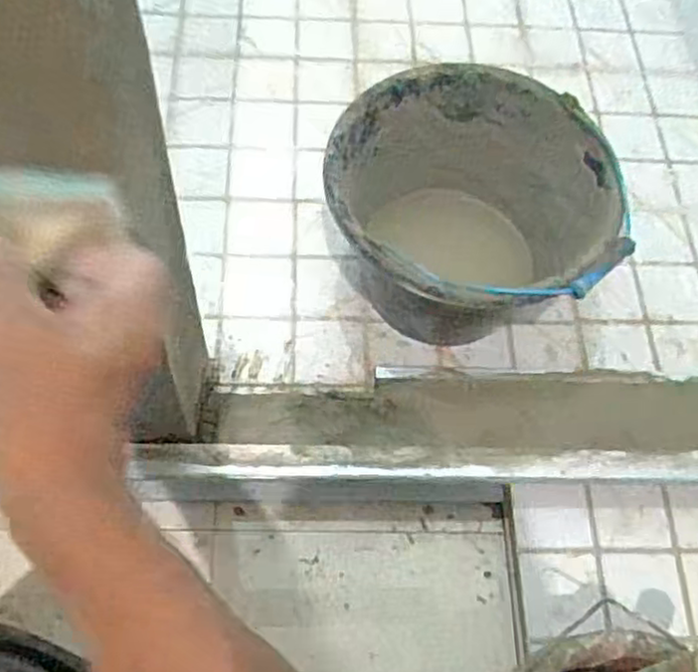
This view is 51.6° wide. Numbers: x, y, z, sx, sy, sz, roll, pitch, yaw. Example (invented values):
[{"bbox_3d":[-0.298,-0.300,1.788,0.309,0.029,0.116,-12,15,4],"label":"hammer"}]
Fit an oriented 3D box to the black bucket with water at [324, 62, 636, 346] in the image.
[{"bbox_3d":[0.117,-0.119,0.783,0.270,0.210,0.262,1,64,-3],"label":"black bucket with water"}]

